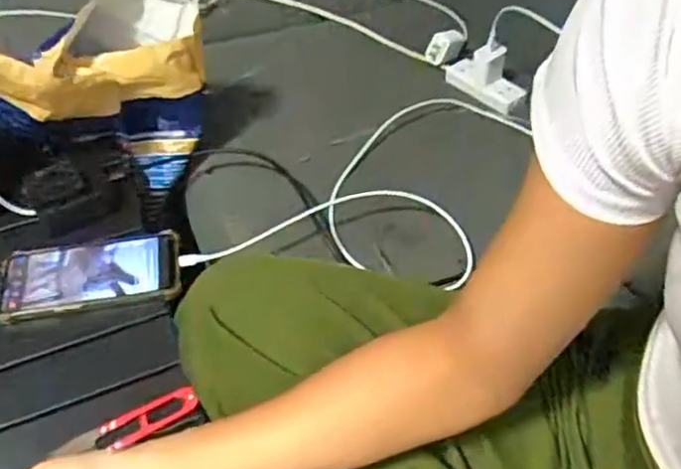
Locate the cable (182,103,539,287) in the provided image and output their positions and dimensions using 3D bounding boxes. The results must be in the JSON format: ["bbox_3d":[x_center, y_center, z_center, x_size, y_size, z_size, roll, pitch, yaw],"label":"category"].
[{"bbox_3d":[0.072,-0.046,0.712,0.217,0.048,0.462,30,54,26],"label":"cable"}]

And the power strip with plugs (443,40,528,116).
[{"bbox_3d":[0.199,-0.214,0.851,0.049,0.065,0.101,-35,55,-28],"label":"power strip with plugs"}]

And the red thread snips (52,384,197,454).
[{"bbox_3d":[-0.167,0.154,0.509,0.107,0.015,0.030,-25,51,-21],"label":"red thread snips"}]

